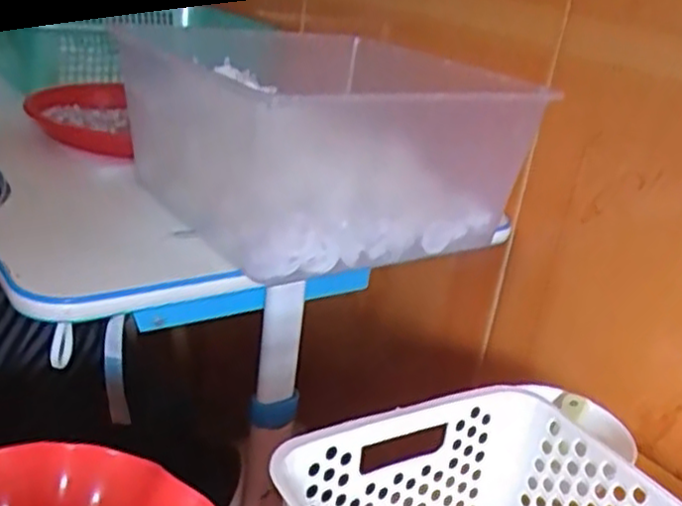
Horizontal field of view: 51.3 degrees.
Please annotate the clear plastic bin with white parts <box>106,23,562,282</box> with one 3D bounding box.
[{"bbox_3d":[-0.016,-0.090,0.619,0.245,0.138,0.242,-9,29,-34],"label":"clear plastic bin with white parts"}]

